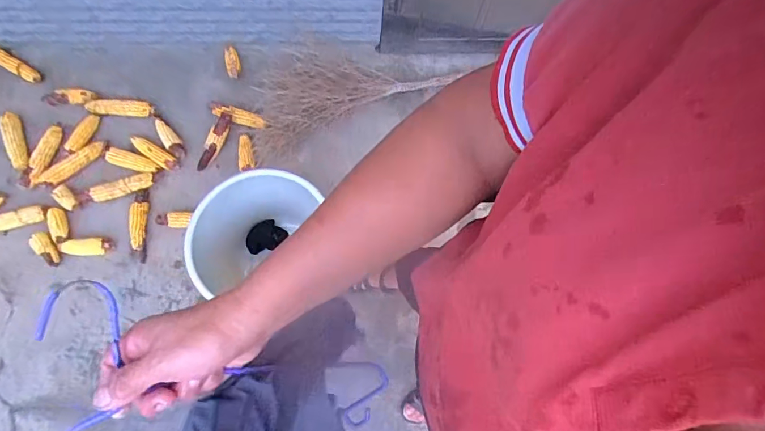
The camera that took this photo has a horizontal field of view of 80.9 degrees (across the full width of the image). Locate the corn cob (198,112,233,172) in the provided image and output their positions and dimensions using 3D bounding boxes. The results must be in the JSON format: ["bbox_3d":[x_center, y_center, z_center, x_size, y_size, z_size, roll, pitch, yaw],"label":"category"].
[{"bbox_3d":[-0.511,-0.222,1.364,0.052,0.050,0.188,28,93,8],"label":"corn cob"}]

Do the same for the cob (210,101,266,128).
[{"bbox_3d":[-0.447,-0.309,1.384,0.168,0.036,0.037,18,69,-11],"label":"cob"}]

